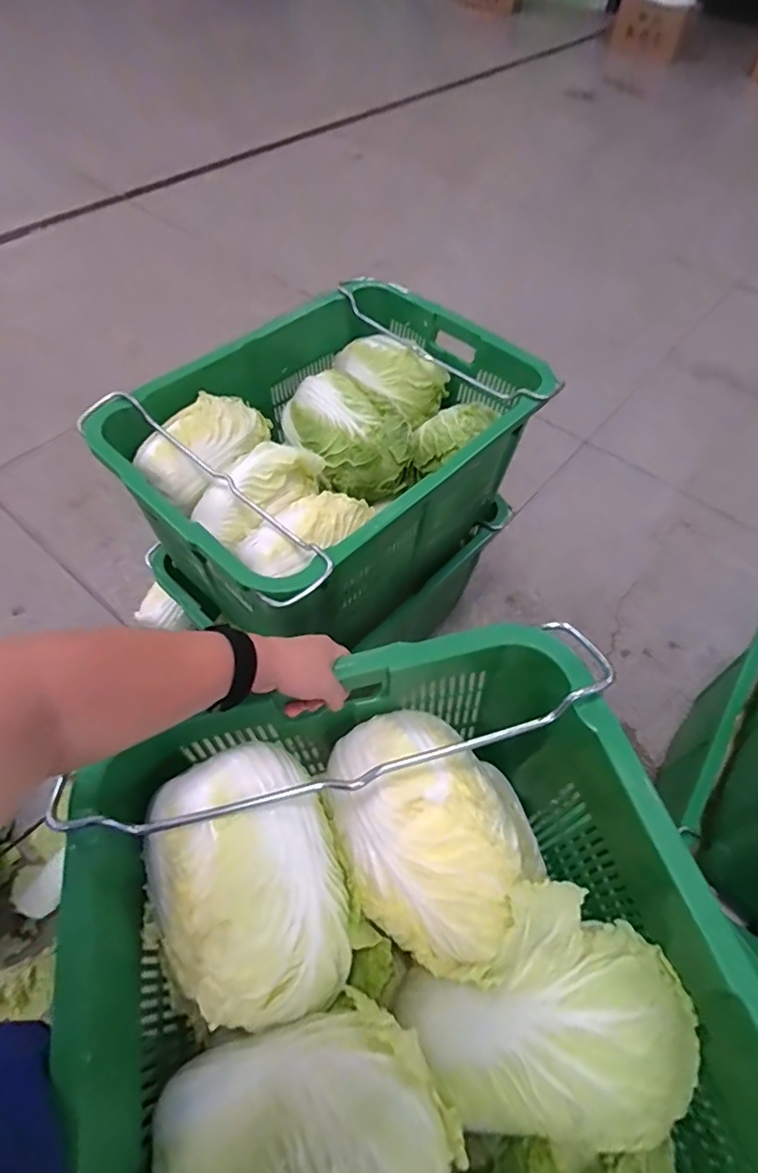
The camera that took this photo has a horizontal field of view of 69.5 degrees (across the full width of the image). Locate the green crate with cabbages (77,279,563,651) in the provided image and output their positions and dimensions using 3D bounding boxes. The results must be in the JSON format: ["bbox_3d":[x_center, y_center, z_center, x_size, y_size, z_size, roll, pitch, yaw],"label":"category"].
[{"bbox_3d":[-0.086,-0.248,1.042,0.546,0.313,0.717,39,62,21],"label":"green crate with cabbages"}]

